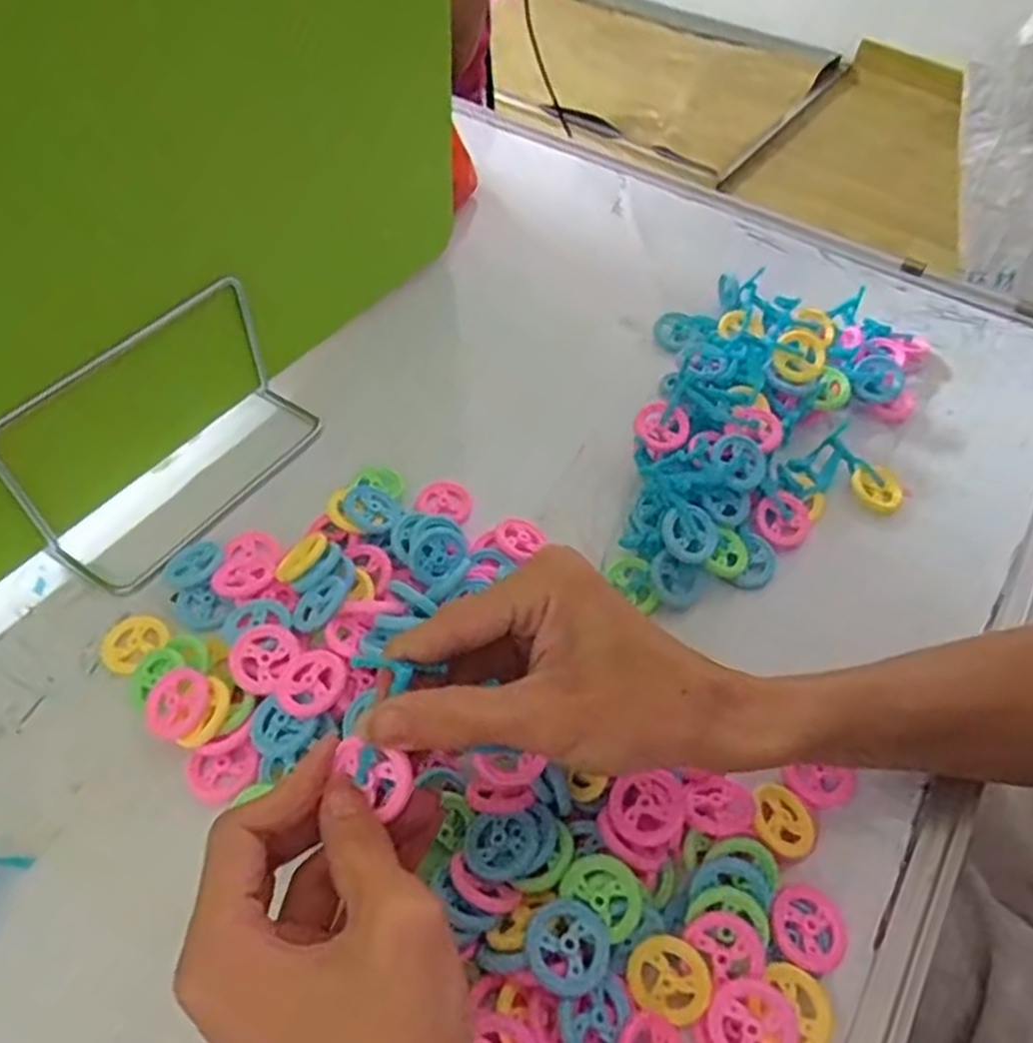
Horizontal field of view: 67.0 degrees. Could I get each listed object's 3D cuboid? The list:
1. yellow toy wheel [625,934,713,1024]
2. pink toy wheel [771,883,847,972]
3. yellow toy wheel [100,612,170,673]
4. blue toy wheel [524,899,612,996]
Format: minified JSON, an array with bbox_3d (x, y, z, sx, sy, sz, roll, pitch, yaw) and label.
[{"bbox_3d":[0.055,0.164,0.280,0.029,0.005,0.026,13,84,17],"label":"yellow toy wheel"},{"bbox_3d":[0.111,0.153,0.294,0.027,0.004,0.028,2,52,-2],"label":"pink toy wheel"},{"bbox_3d":[-0.178,0.056,0.363,0.029,0.007,0.029,2,52,-2],"label":"yellow toy wheel"},{"bbox_3d":[0.018,0.148,0.273,0.029,0.004,0.029,4,47,-5],"label":"blue toy wheel"}]

